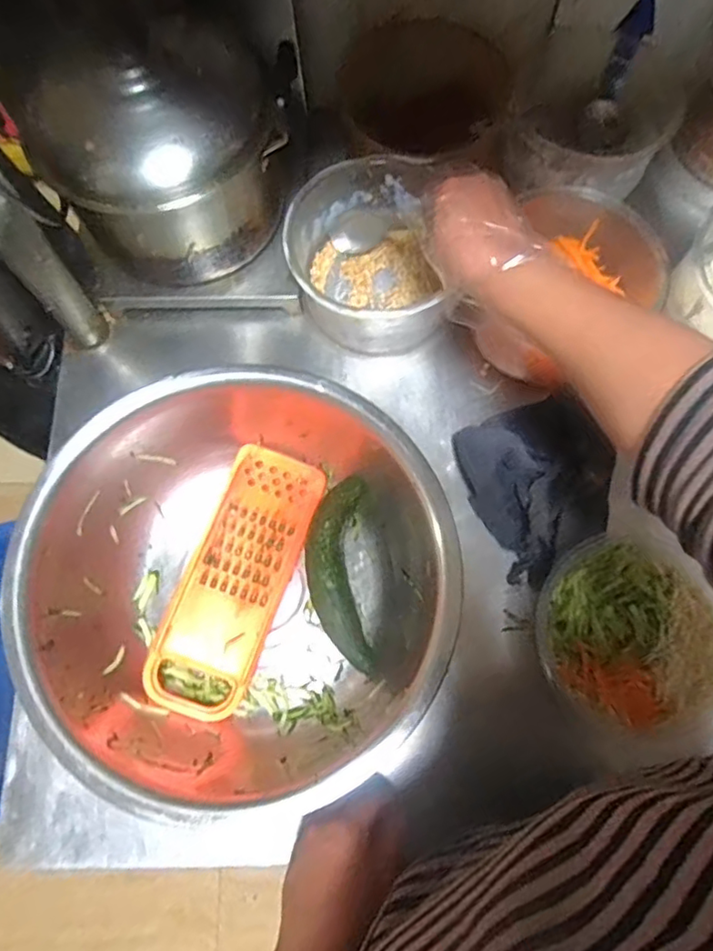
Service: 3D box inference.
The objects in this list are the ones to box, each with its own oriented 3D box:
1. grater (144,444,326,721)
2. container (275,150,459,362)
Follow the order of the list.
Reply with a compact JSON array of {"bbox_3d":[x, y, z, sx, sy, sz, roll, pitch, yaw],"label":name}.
[{"bbox_3d":[-0.105,0.090,0.522,0.087,0.024,0.237,19,75,6],"label":"grater"},{"bbox_3d":[0.009,-0.212,0.585,0.148,0.089,0.170,4,74,2],"label":"container"}]

